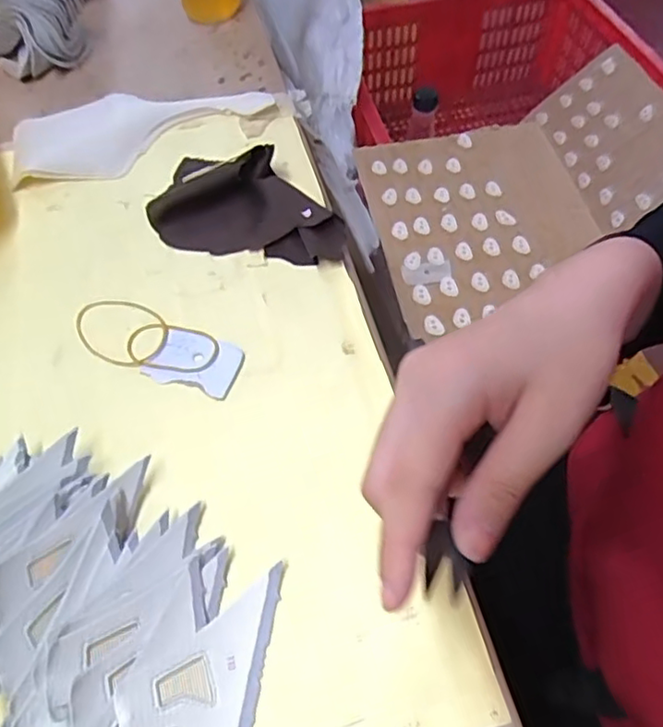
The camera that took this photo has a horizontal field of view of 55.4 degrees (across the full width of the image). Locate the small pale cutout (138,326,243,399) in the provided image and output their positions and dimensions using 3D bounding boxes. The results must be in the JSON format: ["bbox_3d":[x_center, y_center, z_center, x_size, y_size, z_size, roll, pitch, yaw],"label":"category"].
[{"bbox_3d":[-0.079,-0.002,0.366,0.053,0.004,0.037,17,58,12],"label":"small pale cutout"}]

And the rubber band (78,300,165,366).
[{"bbox_3d":[-0.126,-0.021,0.378,0.061,0.006,0.046,31,62,20],"label":"rubber band"}]

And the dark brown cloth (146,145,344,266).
[{"bbox_3d":[-0.054,-0.113,0.430,0.130,0.033,0.087,9,56,7],"label":"dark brown cloth"}]

